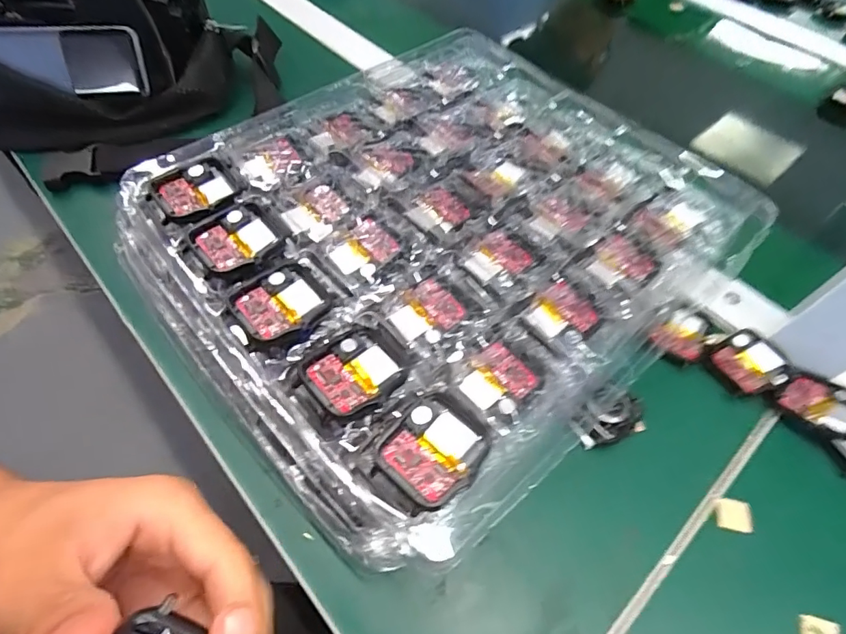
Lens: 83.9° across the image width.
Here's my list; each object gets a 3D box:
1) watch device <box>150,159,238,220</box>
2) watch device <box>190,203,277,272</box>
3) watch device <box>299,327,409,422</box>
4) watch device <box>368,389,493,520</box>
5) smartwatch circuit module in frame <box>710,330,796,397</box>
[{"bbox_3d":[-0.128,-0.071,0.267,0.041,0.008,0.039,-34,65,-22],"label":"watch device"},{"bbox_3d":[-0.098,-0.042,0.247,0.039,0.006,0.034,-32,64,-21],"label":"watch device"},{"bbox_3d":[-0.030,0.025,0.216,0.045,0.006,0.038,-30,63,-20],"label":"watch device"},{"bbox_3d":[0.003,0.057,0.199,0.039,0.014,0.044,37,63,19],"label":"watch device"},{"bbox_3d":[0.209,0.029,0.299,0.040,0.010,0.038,-22,61,-17],"label":"smartwatch circuit module in frame"}]

